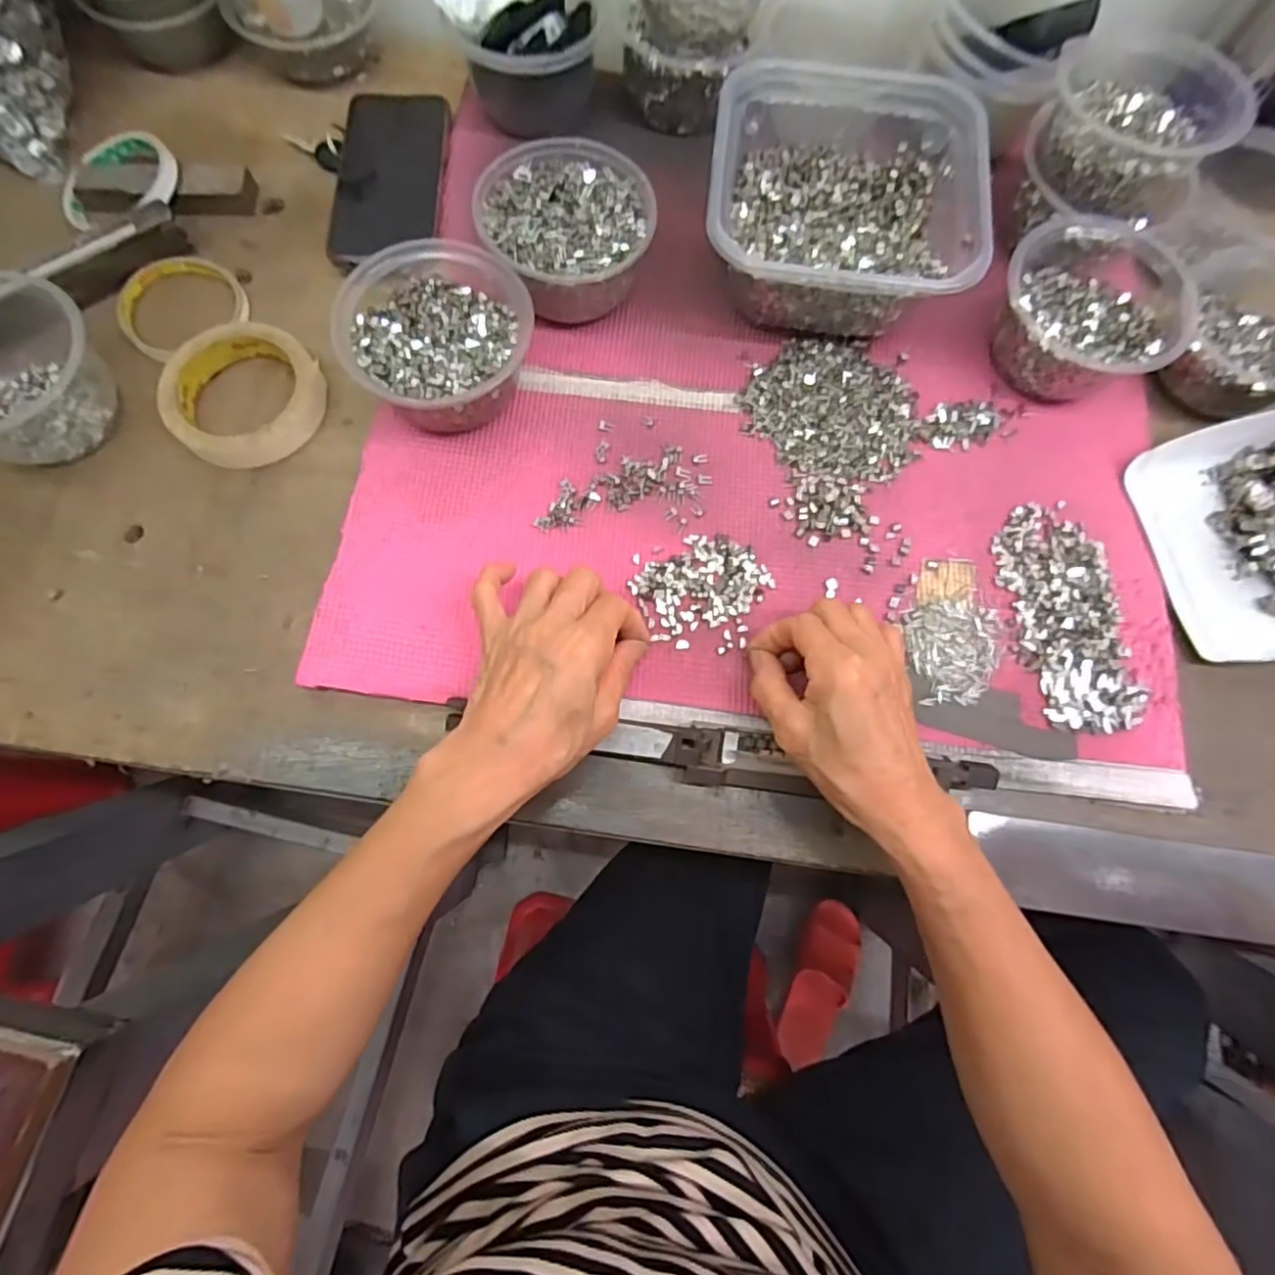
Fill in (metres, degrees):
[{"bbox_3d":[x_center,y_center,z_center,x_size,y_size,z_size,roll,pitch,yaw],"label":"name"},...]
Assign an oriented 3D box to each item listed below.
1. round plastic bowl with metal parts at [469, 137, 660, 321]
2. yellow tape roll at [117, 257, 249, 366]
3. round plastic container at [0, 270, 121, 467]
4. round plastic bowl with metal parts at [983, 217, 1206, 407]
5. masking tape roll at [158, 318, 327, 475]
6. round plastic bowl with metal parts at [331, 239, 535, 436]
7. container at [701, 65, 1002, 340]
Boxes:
[{"bbox_3d":[-0.047,-0.272,0.438,0.109,0.059,0.114,1,73,-2],"label":"round plastic bowl with metal parts"},{"bbox_3d":[-0.326,-0.240,0.463,0.082,0.014,0.078,0,76,-1],"label":"yellow tape roll"},{"bbox_3d":[-0.398,-0.168,0.404,0.116,0.059,0.110,0,76,-1],"label":"round plastic container"},{"bbox_3d":[0.299,-0.217,0.432,0.114,0.056,0.118,1,73,-2],"label":"round plastic bowl with metal parts"},{"bbox_3d":[-0.261,-0.162,0.429,0.098,0.019,0.097,0,76,-1],"label":"masking tape roll"},{"bbox_3d":[-0.126,-0.188,0.414,0.109,0.056,0.114,1,73,-2],"label":"round plastic bowl with metal parts"},{"bbox_3d":[0.134,-0.293,0.444,0.170,0.075,0.165,7,74,0],"label":"container"}]

